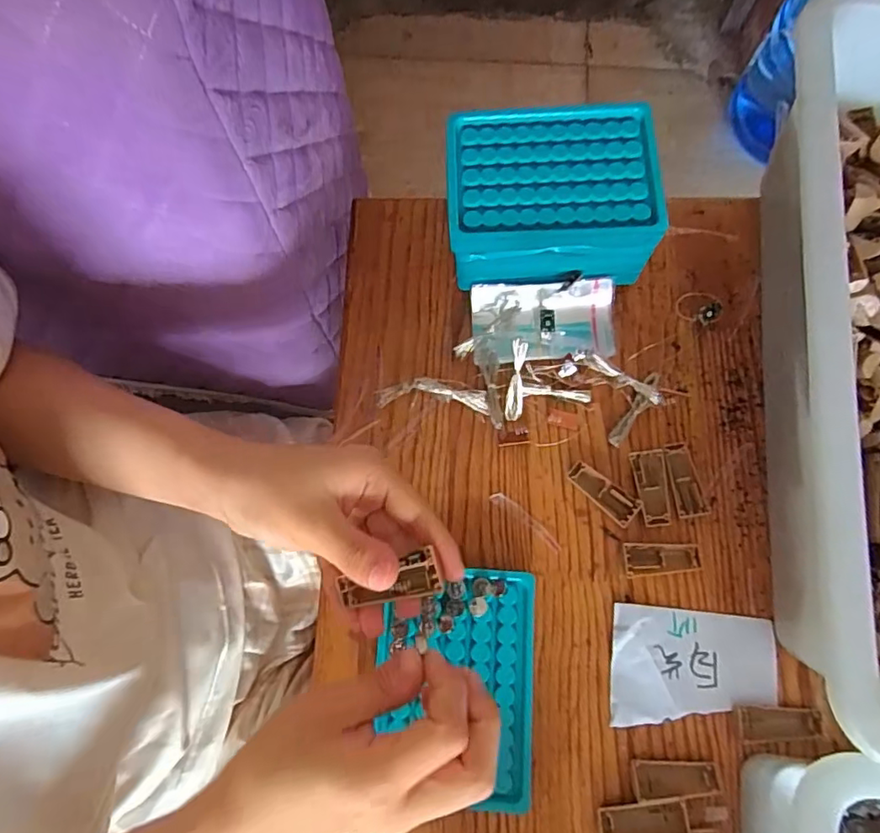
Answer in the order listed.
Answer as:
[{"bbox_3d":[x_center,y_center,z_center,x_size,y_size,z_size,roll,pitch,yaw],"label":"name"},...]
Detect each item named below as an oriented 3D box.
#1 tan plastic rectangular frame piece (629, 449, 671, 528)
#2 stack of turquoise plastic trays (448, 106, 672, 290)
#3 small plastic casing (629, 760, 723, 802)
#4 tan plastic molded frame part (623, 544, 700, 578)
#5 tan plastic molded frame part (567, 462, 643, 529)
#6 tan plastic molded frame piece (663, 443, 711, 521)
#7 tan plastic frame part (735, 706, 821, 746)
[{"bbox_3d":[0.143,0.048,0.376,0.020,0.005,0.050,-7,76,0],"label":"tan plastic rectangular frame piece"},{"bbox_3d":[0.073,-0.144,0.393,0.133,0.089,0.092,-1,76,2],"label":"stack of turquoise plastic trays"},{"bbox_3d":[0.140,0.214,0.330,0.047,0.008,0.020,-3,76,1],"label":"small plastic casing"},{"bbox_3d":[0.144,0.094,0.364,0.048,0.008,0.021,-1,76,2],"label":"tan plastic molded frame part"},{"bbox_3d":[0.109,0.051,0.375,0.049,0.010,0.020,42,81,11],"label":"tan plastic molded frame part"},{"bbox_3d":[0.164,0.043,0.378,0.020,0.008,0.050,-9,76,0],"label":"tan plastic molded frame piece"},{"bbox_3d":[0.202,0.185,0.333,0.046,0.010,0.020,0,76,2],"label":"tan plastic frame part"}]

